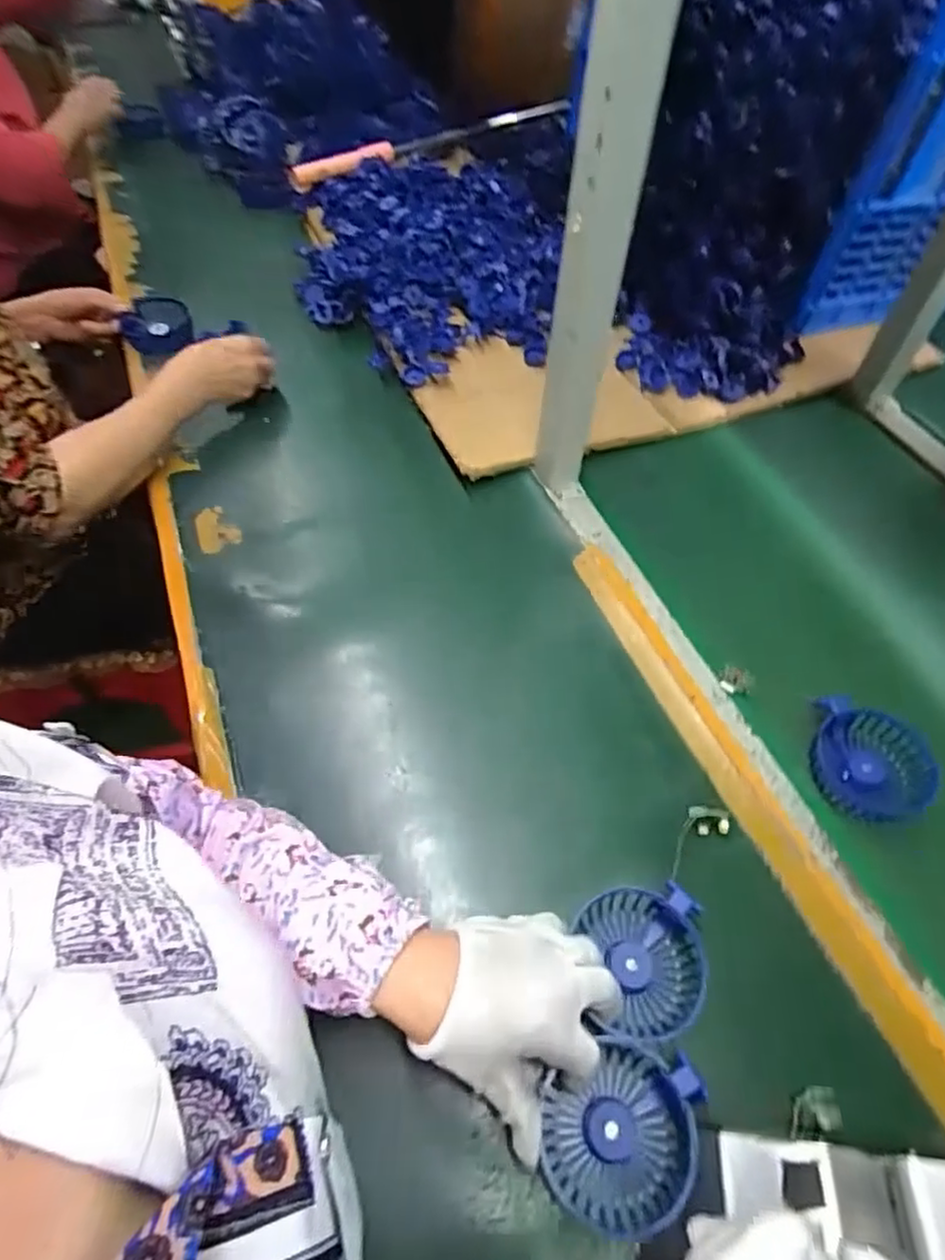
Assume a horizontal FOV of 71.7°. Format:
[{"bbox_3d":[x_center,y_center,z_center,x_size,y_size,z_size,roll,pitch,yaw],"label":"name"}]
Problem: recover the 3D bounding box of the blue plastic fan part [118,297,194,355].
[{"bbox_3d":[-0.399,-0.389,0.830,0.078,0.024,0.105,-16,55,-13],"label":"blue plastic fan part"}]

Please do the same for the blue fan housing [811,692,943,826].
[{"bbox_3d":[0.322,0.110,0.530,0.089,0.034,0.092,1,53,-1],"label":"blue fan housing"}]

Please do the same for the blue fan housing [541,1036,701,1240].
[{"bbox_3d":[0.086,0.292,0.380,0.085,0.036,0.087,8,53,5],"label":"blue fan housing"}]

